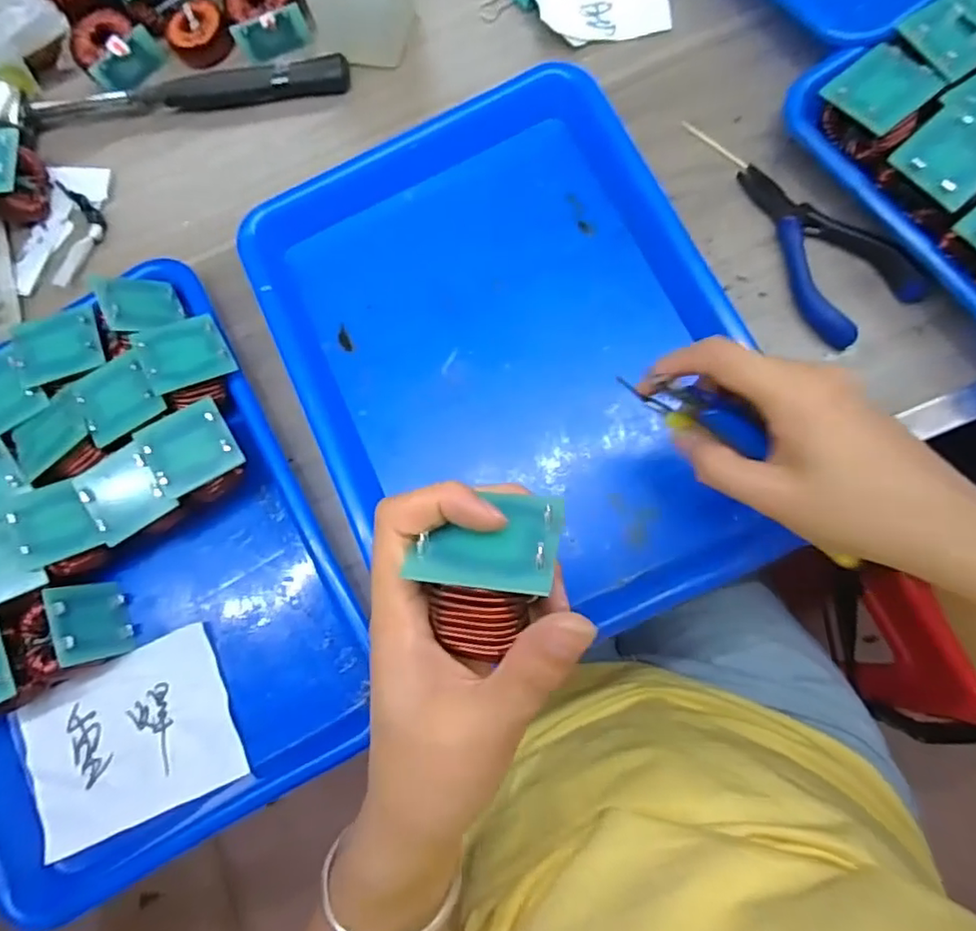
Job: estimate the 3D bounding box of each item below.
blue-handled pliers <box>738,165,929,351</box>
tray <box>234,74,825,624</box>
[{"bbox_3d":[0.193,-0.131,0.357,0.058,0.024,0.123,-39,78,-2],"label":"blue-handled pliers"},{"bbox_3d":[0.017,-0.065,0.361,0.253,0.031,0.335,-24,78,2],"label":"tray"}]

